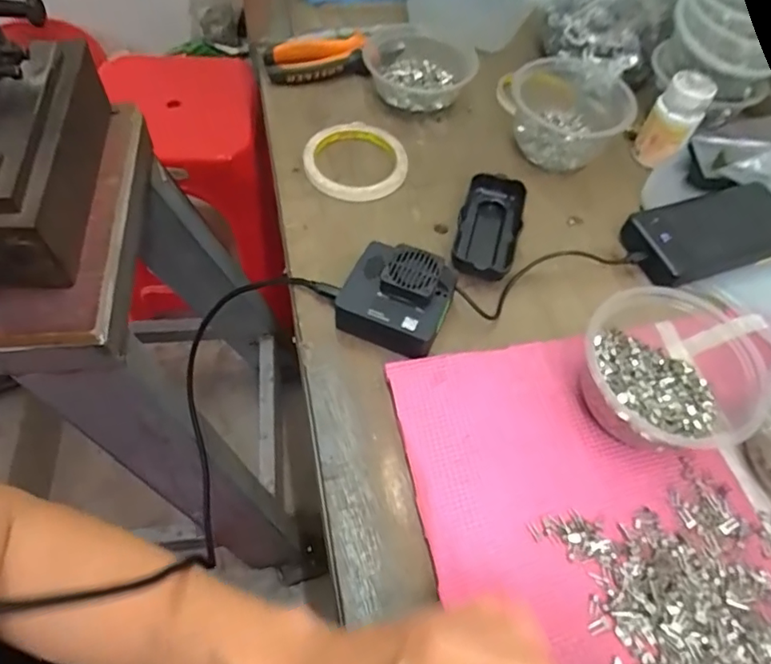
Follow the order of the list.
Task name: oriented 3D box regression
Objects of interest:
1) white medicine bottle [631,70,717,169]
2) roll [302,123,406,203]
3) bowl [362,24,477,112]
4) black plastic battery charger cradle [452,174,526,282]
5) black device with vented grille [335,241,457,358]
[{"bbox_3d":[0.276,-0.204,0.535,0.045,0.074,0.047,29,61,15],"label":"white medicine bottle"},{"bbox_3d":[-0.028,-0.164,0.529,0.096,0.012,0.094,1,58,-2],"label":"roll"},{"bbox_3d":[0.036,-0.285,0.595,0.113,0.040,0.114,1,58,-2],"label":"bowl"},{"bbox_3d":[0.091,-0.092,0.486,0.054,0.022,0.105,11,58,4],"label":"black plastic battery charger cradle"},{"bbox_3d":[0.008,-0.027,0.425,0.078,0.040,0.076,25,60,13],"label":"black device with vented grille"}]

